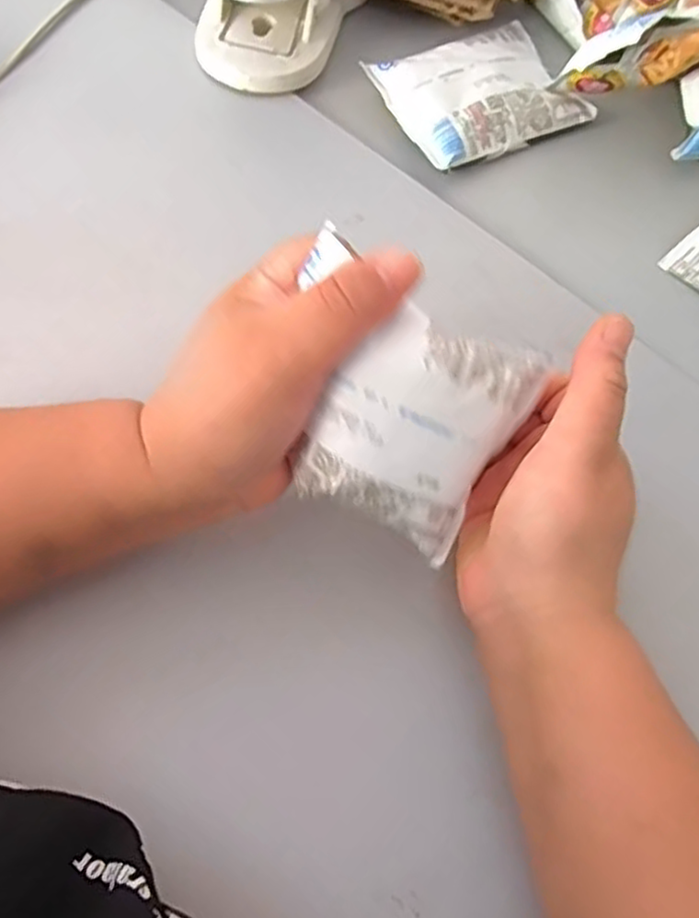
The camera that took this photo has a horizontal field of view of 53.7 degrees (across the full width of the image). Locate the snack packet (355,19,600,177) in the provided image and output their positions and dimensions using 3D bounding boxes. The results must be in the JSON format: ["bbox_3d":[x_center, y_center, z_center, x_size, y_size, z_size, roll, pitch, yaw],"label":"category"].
[{"bbox_3d":[0.085,-0.240,0.453,0.126,0.029,0.093,-26,73,-15],"label":"snack packet"}]

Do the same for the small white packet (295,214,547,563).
[{"bbox_3d":[0.017,-0.018,0.269,0.105,0.026,0.091,26,101,-22],"label":"small white packet"}]

